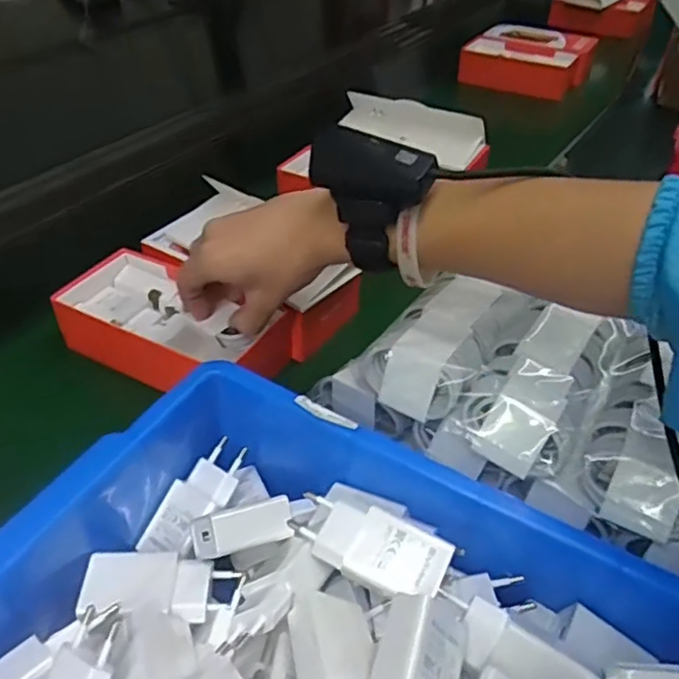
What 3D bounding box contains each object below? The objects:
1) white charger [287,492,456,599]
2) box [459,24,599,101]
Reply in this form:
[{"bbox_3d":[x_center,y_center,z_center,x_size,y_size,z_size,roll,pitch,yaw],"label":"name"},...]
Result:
[{"bbox_3d":[0.014,0.106,0.325,0.080,0.016,0.036,16,65,18],"label":"white charger"},{"bbox_3d":[0.310,-0.466,1.058,0.205,0.060,0.167,21,45,22],"label":"box"}]

